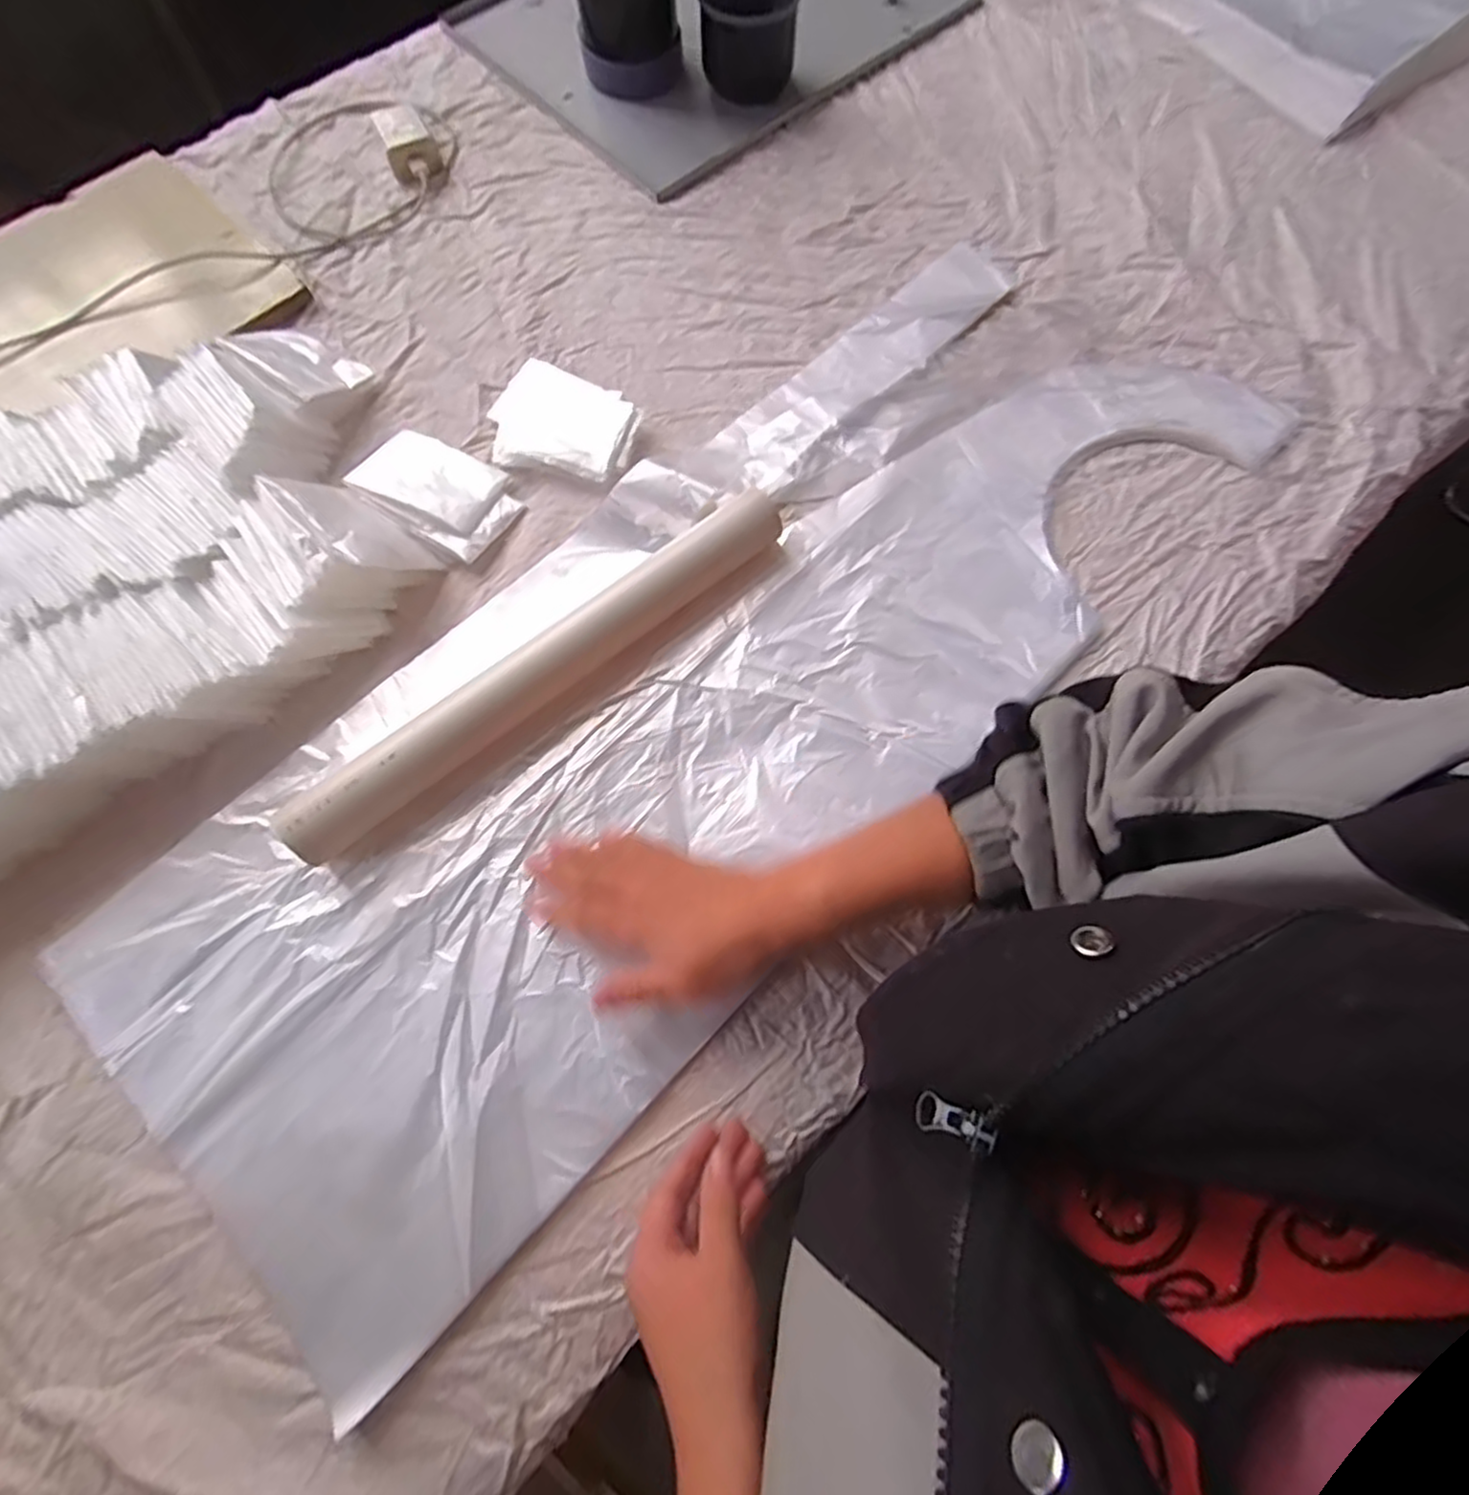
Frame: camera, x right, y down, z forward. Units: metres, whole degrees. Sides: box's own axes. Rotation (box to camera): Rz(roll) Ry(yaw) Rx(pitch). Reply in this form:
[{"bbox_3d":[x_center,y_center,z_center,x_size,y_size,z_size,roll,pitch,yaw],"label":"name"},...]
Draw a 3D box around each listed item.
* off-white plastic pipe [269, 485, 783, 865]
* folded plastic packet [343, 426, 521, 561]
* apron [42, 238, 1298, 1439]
[{"bbox_3d":[-0.115,-0.053,0.447,0.354,0.042,0.045,-39,75,-12],"label":"off-white plastic pipe"},{"bbox_3d":[-0.213,-0.186,0.506,0.105,0.024,0.074,27,73,9],"label":"folded plastic packet"},{"bbox_3d":[-0.002,-0.055,0.460,0.300,0.025,0.808,43,76,13],"label":"apron"}]

